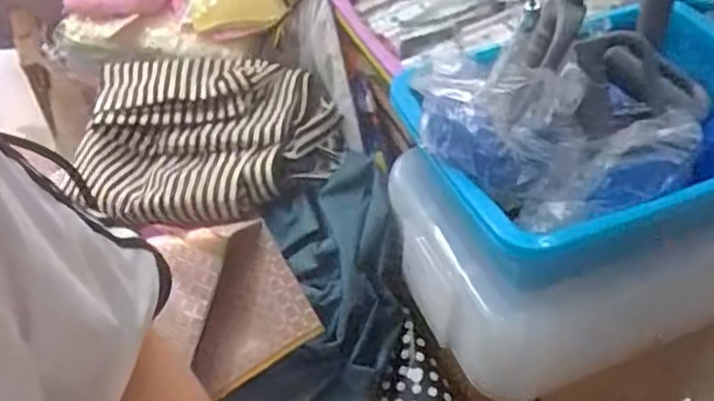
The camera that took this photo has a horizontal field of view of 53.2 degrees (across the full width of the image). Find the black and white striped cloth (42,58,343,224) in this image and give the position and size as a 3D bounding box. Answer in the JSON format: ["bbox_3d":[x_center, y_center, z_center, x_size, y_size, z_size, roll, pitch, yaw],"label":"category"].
[{"bbox_3d":[-0.222,-0.109,1.067,0.390,0.113,0.283,1,47,5],"label":"black and white striped cloth"}]

